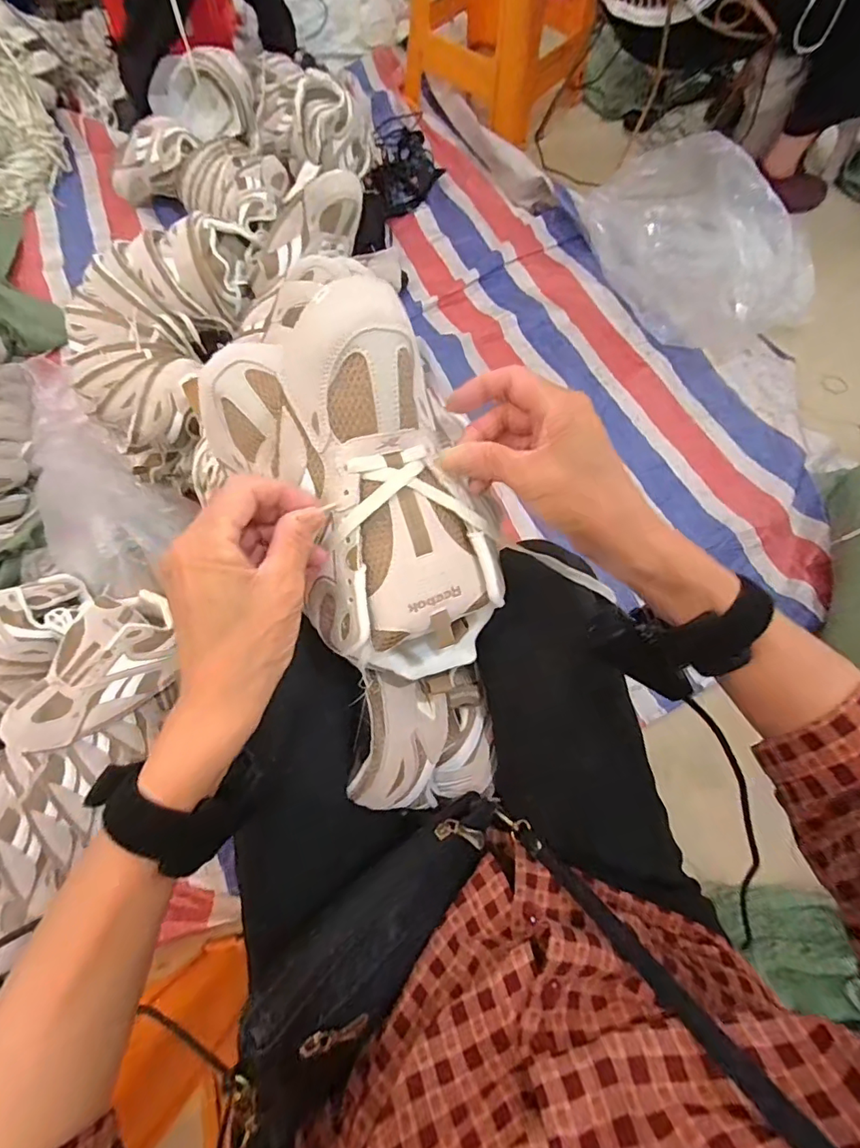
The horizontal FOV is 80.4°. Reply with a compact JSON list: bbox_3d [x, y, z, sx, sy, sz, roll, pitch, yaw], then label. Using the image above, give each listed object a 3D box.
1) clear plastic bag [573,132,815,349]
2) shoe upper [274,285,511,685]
[{"bbox_3d":[0.548,-0.698,1.054,0.281,0.254,0.502,-39,75,-14],"label":"clear plastic bag"},{"bbox_3d":[-0.023,-0.042,0.307,0.111,0.055,0.236,-16,105,-7],"label":"shoe upper"}]

